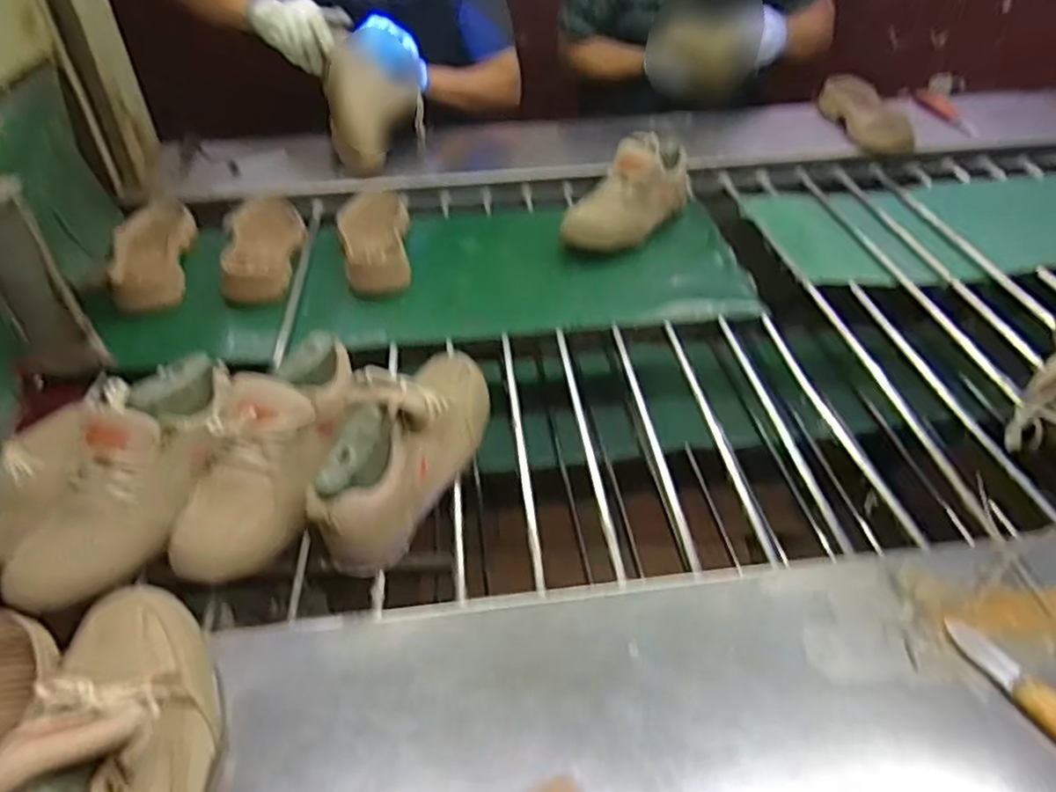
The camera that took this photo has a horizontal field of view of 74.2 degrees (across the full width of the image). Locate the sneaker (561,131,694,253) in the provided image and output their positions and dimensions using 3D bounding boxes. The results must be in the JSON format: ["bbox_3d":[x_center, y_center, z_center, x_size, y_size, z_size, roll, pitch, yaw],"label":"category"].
[{"bbox_3d":[0.154,-0.308,1.056,0.104,0.126,0.225,27,49,26],"label":"sneaker"}]

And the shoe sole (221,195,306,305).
[{"bbox_3d":[-0.386,-0.226,1.030,0.097,0.049,0.265,-9,44,-9],"label":"shoe sole"}]

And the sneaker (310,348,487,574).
[{"bbox_3d":[-0.111,0.036,0.661,0.096,0.122,0.256,9,43,12],"label":"sneaker"}]

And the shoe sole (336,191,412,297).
[{"bbox_3d":[-0.222,-0.233,1.028,0.105,0.052,0.227,-5,43,-6],"label":"shoe sole"}]

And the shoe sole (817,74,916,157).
[{"bbox_3d":[0.630,-0.522,1.296,0.111,0.032,0.262,-8,52,0],"label":"shoe sole"}]

